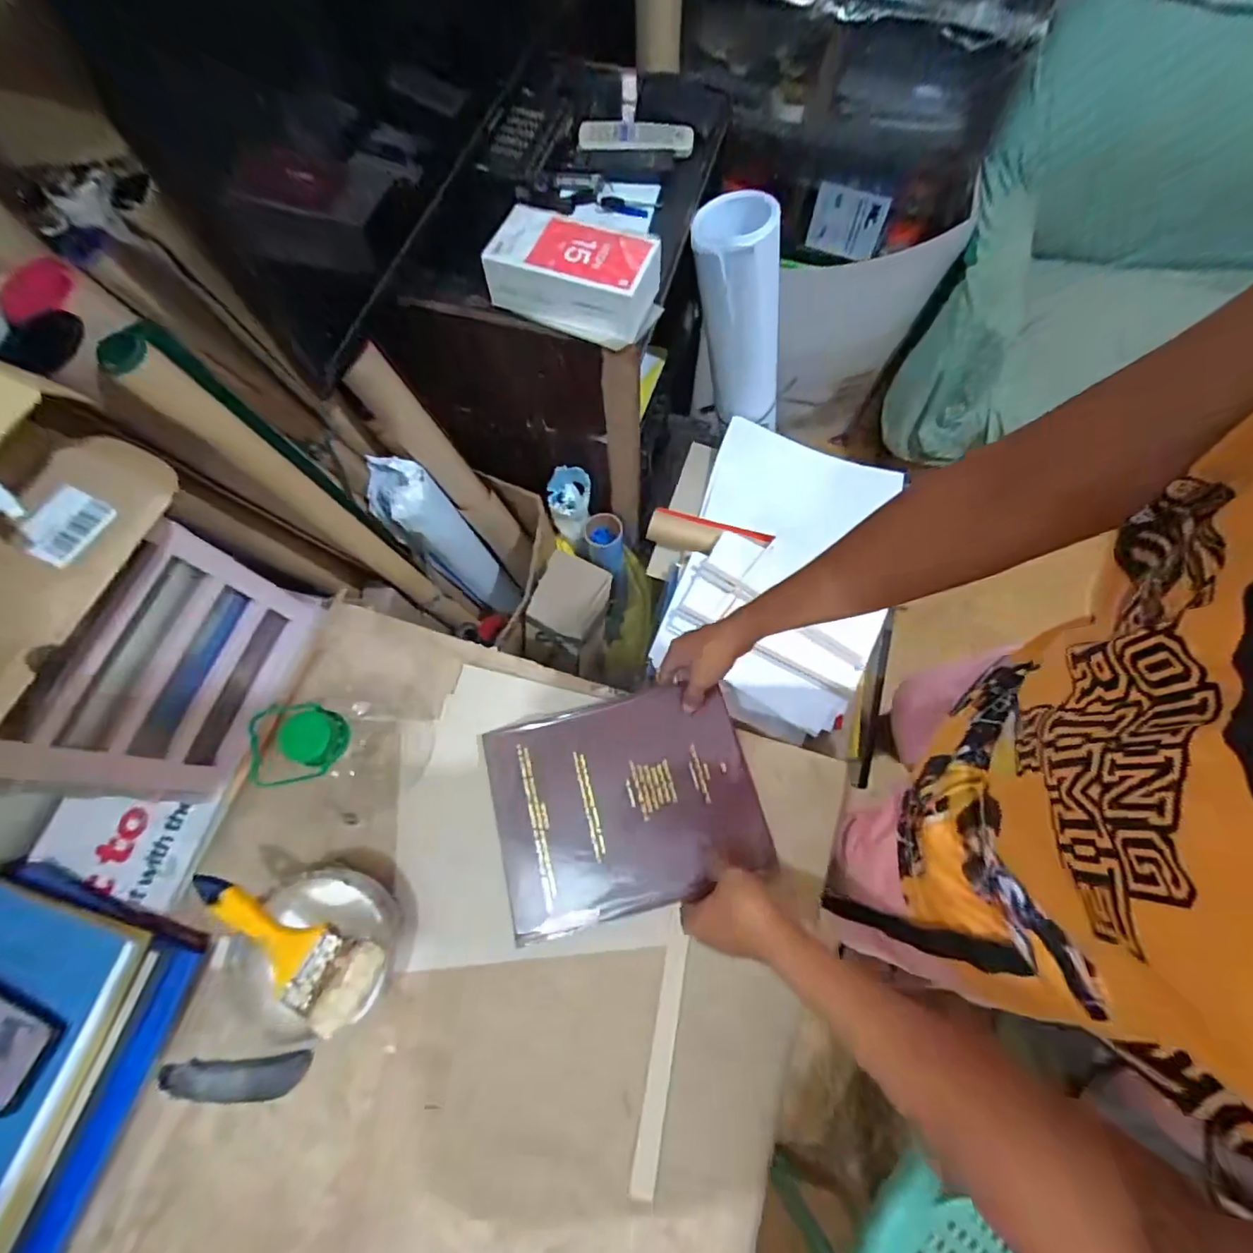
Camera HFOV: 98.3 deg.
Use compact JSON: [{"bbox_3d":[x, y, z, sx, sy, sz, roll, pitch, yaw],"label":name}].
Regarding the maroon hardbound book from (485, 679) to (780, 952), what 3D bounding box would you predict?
[{"bbox_3d":[-0.001,0.184,0.594,0.276,0.032,0.224,-14,70,-4],"label":"maroon hardbound book"}]

